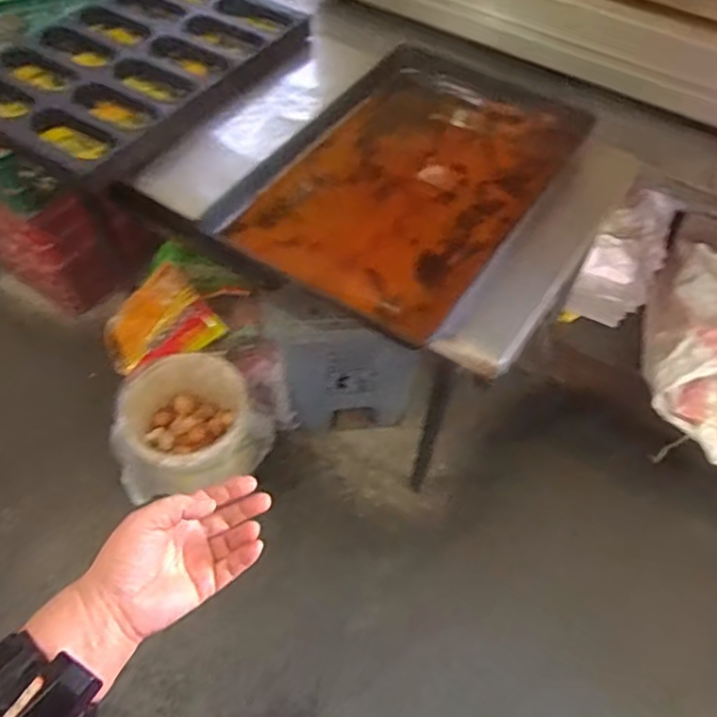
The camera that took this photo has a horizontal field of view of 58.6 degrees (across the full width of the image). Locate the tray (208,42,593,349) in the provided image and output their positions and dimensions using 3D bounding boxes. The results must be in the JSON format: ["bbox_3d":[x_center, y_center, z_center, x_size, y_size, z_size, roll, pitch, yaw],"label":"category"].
[{"bbox_3d":[0.091,-0.307,1.080,0.426,0.057,0.639,28,60,17],"label":"tray"}]

